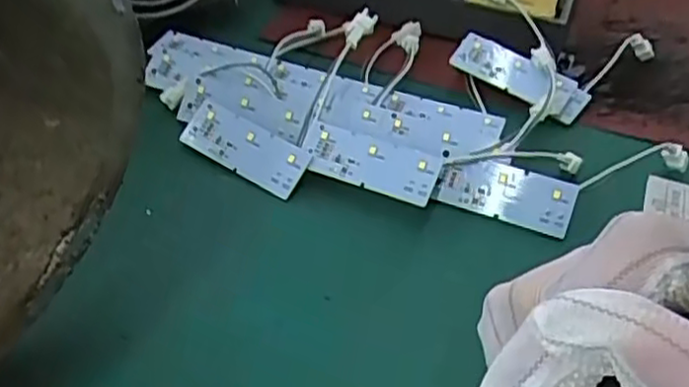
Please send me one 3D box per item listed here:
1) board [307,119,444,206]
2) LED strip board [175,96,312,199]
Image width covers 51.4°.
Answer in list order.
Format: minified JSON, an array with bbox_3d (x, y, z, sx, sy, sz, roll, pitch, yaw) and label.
[{"bbox_3d":[0.011,-0.015,0.325,0.063,0.006,0.026,16,69,22],"label":"board"},{"bbox_3d":[-0.047,-0.023,0.340,0.065,0.004,0.026,29,82,20],"label":"LED strip board"}]

